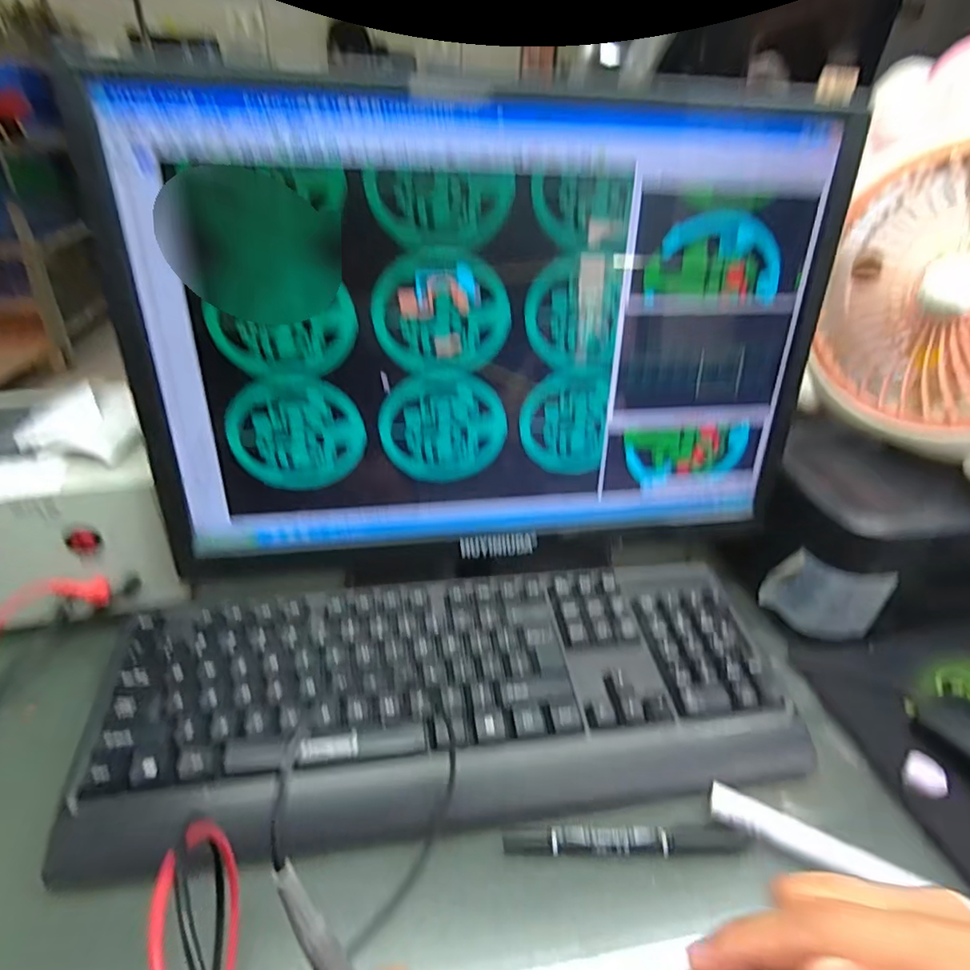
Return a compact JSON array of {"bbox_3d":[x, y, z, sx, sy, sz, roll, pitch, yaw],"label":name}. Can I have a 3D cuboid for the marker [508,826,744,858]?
[{"bbox_3d":[0.079,0.198,0.316,0.134,0.011,0.013,1,34,-4],"label":"marker"}]

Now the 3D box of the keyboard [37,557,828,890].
[{"bbox_3d":[-0.016,0.130,0.372,0.423,0.040,0.150,-2,34,-9],"label":"keyboard"}]

